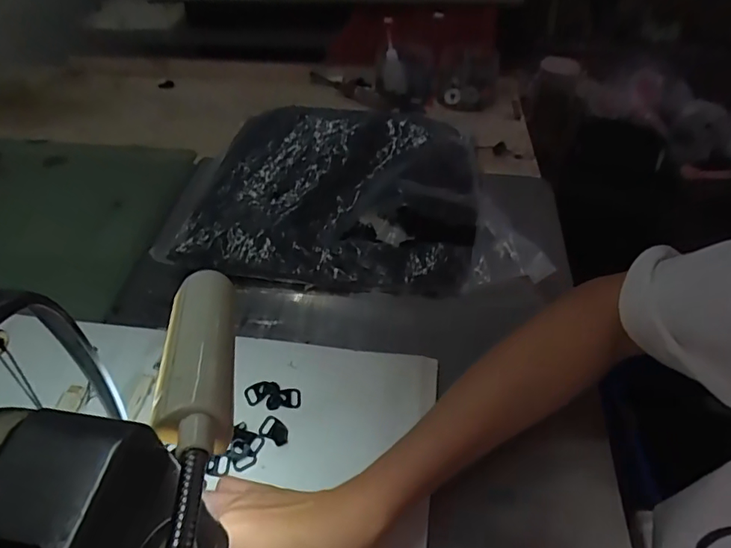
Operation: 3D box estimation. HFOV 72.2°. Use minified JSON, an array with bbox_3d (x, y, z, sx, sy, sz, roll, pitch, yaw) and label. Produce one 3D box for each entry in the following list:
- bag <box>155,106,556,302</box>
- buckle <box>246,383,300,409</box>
[{"bbox_3d":[-0.006,-0.094,0.527,0.351,0.054,0.251,3,48,4],"label":"bag"},{"bbox_3d":[-0.070,0.092,0.380,0.043,0.005,0.021,9,48,9],"label":"buckle"}]

